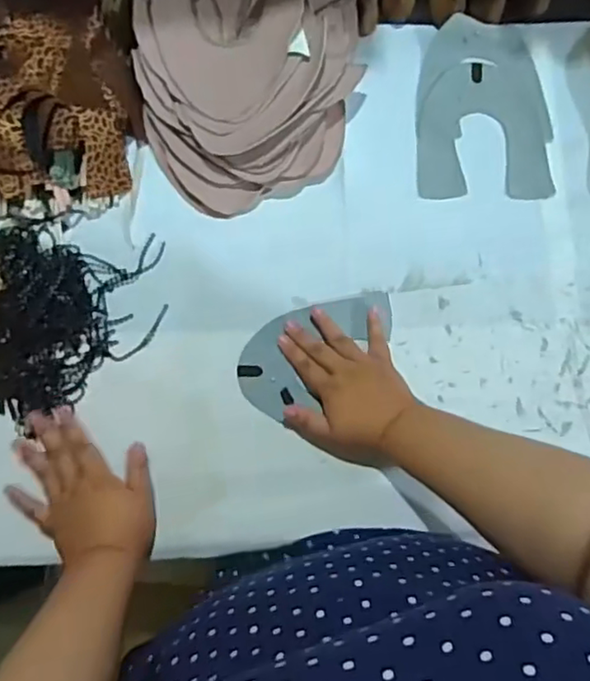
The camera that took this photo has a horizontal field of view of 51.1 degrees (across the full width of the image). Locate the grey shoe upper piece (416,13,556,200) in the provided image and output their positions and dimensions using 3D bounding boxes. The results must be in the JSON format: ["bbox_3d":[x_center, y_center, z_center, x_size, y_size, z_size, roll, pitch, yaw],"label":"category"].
[{"bbox_3d":[0.214,-0.261,0.701,0.148,0.016,0.207,1,79,0],"label":"grey shoe upper piece"}]

